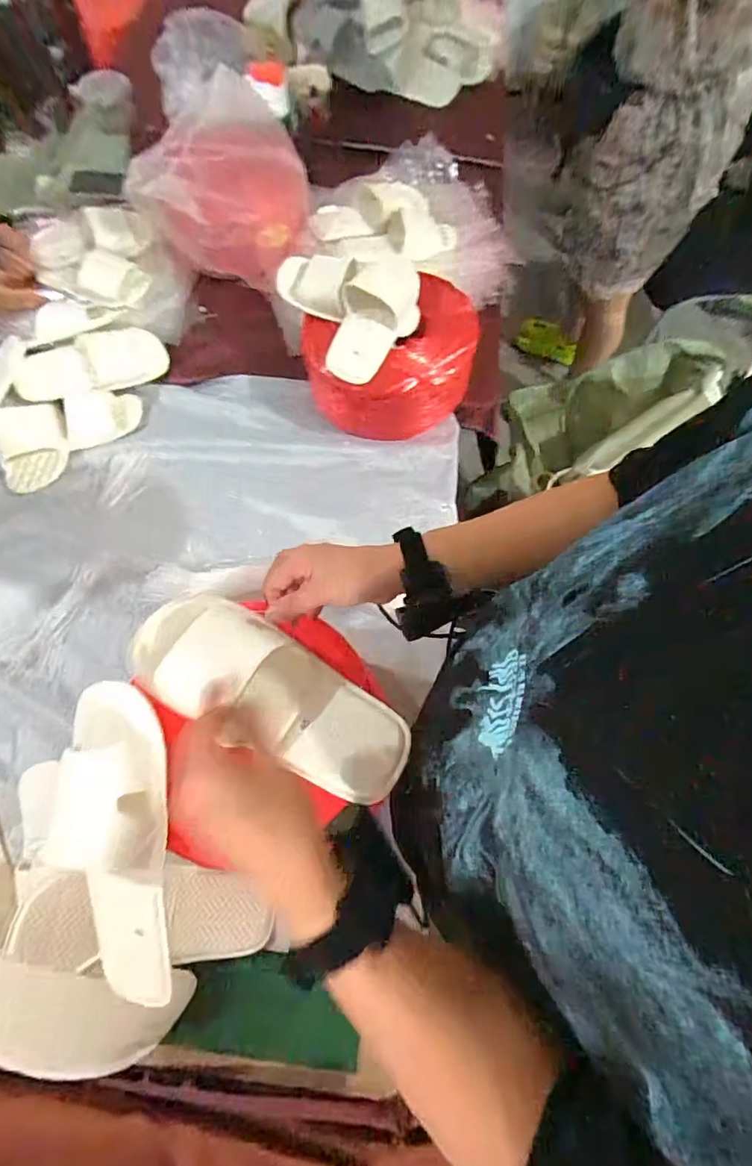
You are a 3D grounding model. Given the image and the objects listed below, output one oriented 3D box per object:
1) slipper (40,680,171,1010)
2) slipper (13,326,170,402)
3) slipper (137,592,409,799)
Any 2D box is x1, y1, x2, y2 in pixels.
[{"bbox_3d":[-0.218,0.229,0.448,0.080,0.075,0.267,-1,101,0],"label":"slipper"},{"bbox_3d":[-0.535,-0.414,0.992,0.269,0.059,0.111,-13,69,-5],"label":"slipper"},{"bbox_3d":[-0.096,0.098,0.479,0.271,0.049,0.109,29,66,4],"label":"slipper"}]

